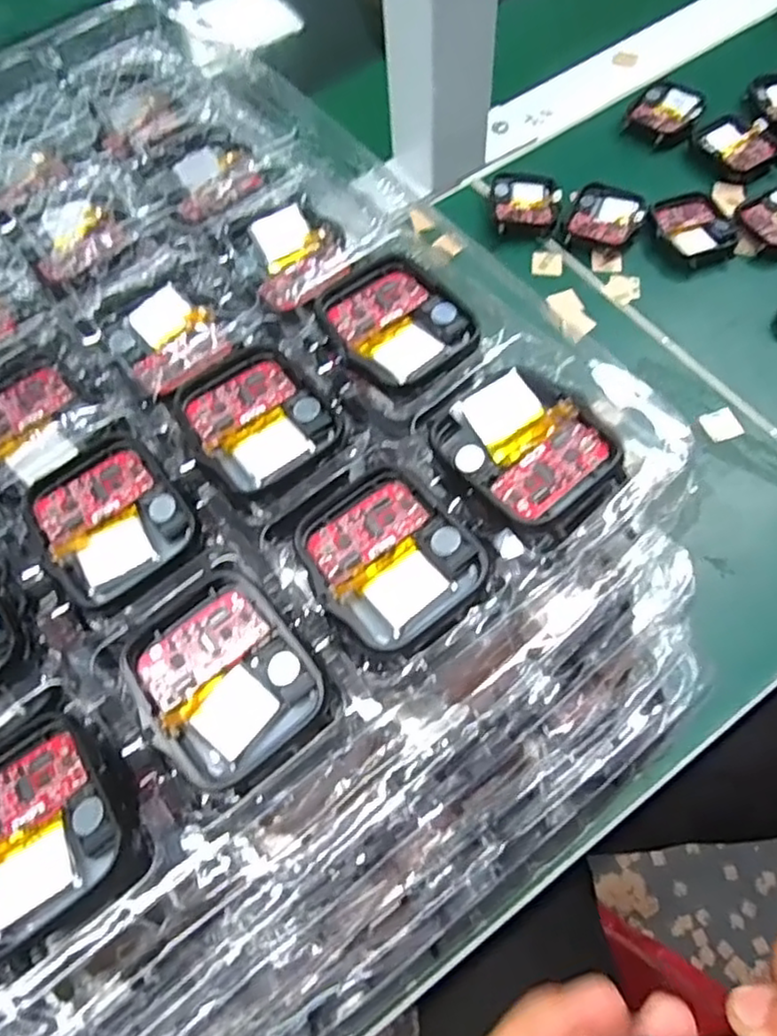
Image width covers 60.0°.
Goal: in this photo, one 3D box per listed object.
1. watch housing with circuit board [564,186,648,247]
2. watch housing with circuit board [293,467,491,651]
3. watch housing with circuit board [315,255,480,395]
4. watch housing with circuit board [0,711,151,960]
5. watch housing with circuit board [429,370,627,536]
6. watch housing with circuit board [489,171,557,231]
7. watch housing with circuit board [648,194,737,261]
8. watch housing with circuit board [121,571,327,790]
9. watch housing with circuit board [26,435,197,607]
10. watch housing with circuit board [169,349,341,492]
[{"bbox_3d":[0.120,-0.167,0.372,0.039,0.011,0.043,14,67,10],"label":"watch housing with circuit board"},{"bbox_3d":[-0.001,0.009,0.169,0.037,0.008,0.042,-36,68,-13],"label":"watch housing with circuit board"},{"bbox_3d":[0.002,-0.058,0.199,0.036,0.006,0.043,-33,67,-12],"label":"watch housing with circuit board"},{"bbox_3d":[-0.079,0.068,0.151,0.040,0.010,0.048,-39,69,-14],"label":"watch housing with circuit board"},{"bbox_3d":[0.036,-0.018,0.174,0.036,0.005,0.045,-38,68,-14],"label":"watch housing with circuit board"},{"bbox_3d":[0.076,-0.177,0.381,0.035,0.011,0.047,2,65,4],"label":"watch housing with circuit board"},{"bbox_3d":[0.163,-0.158,0.366,0.036,0.010,0.046,-22,66,-7],"label":"watch housing with circuit board"},{"bbox_3d":[-0.039,0.037,0.158,0.037,0.010,0.042,-35,68,-13],"label":"watch housing with circuit board"},{"bbox_3d":[-0.075,-0.001,0.181,0.035,0.006,0.041,-35,68,-12],"label":"watch housing with circuit board"},{"bbox_3d":[-0.038,-0.028,0.191,0.036,0.006,0.042,-36,68,-13],"label":"watch housing with circuit board"}]

